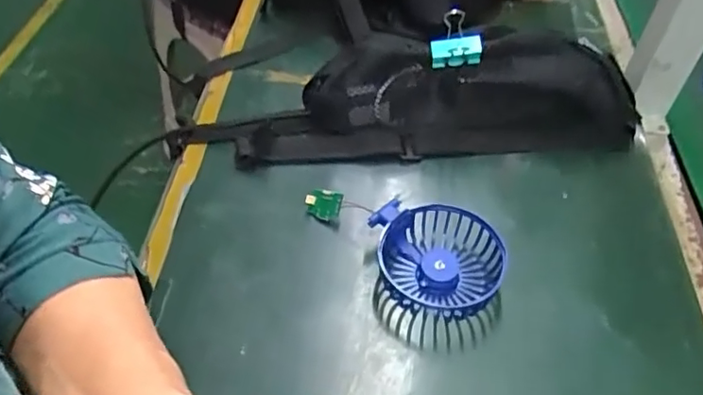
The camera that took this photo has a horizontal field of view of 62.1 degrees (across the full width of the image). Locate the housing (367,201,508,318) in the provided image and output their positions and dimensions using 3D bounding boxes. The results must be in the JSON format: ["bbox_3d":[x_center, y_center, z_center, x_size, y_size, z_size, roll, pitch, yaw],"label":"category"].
[{"bbox_3d":[0.060,0.043,0.423,0.096,0.031,0.075,14,51,11],"label":"housing"}]

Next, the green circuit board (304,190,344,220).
[{"bbox_3d":[-0.022,0.006,0.469,0.030,0.023,0.006,12,5,16],"label":"green circuit board"}]

